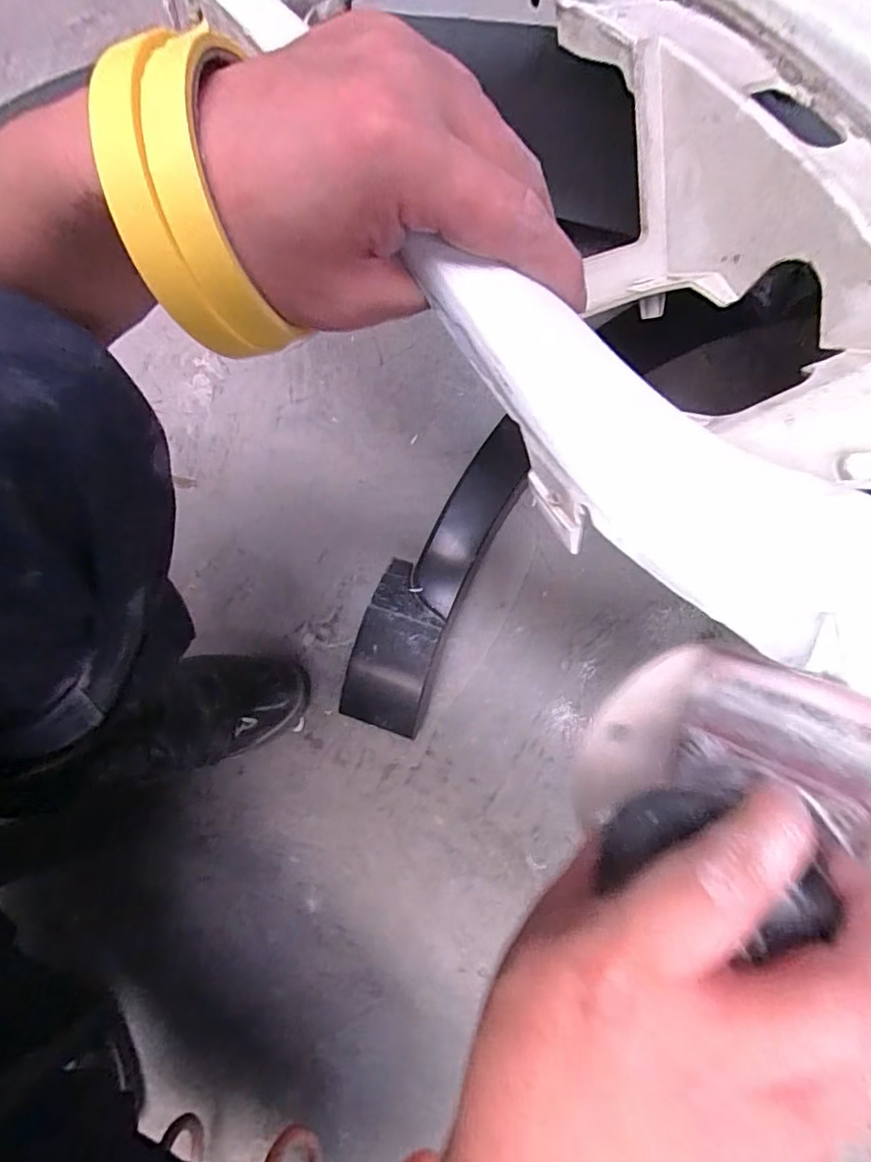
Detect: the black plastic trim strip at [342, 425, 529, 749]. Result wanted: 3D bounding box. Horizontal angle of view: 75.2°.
[{"bbox_3d":[0.003,-0.004,0.496,0.072,0.049,0.277,26,84,11],"label":"black plastic trim strip"}]

